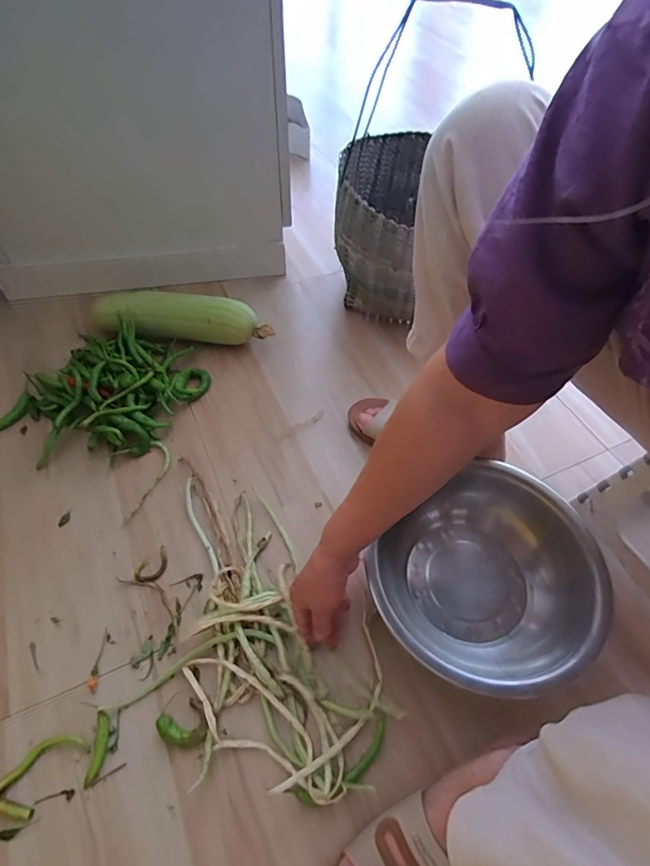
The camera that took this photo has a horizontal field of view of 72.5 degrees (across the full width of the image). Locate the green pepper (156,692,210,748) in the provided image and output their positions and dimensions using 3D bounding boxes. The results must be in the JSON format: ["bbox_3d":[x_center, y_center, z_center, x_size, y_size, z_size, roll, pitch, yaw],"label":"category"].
[{"bbox_3d":[-0.154,0.318,0.486,0.055,0.013,0.045,23,57,14],"label":"green pepper"}]

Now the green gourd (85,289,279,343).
[{"bbox_3d":[-0.264,-0.206,0.813,0.320,0.083,0.068,1,54,-1],"label":"green gourd"}]

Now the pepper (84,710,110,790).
[{"bbox_3d":[-0.242,0.336,0.474,0.016,0.009,0.065,-1,54,-3],"label":"pepper"}]

